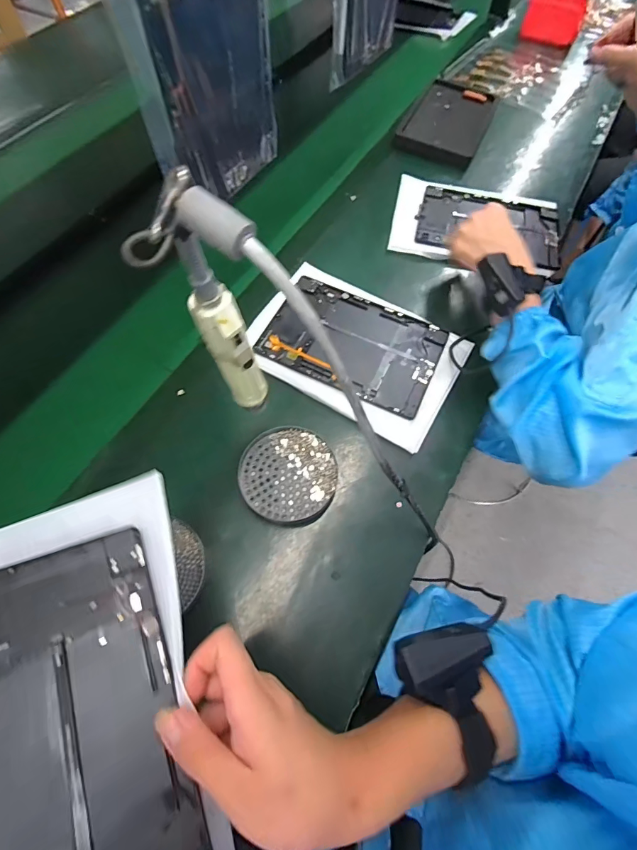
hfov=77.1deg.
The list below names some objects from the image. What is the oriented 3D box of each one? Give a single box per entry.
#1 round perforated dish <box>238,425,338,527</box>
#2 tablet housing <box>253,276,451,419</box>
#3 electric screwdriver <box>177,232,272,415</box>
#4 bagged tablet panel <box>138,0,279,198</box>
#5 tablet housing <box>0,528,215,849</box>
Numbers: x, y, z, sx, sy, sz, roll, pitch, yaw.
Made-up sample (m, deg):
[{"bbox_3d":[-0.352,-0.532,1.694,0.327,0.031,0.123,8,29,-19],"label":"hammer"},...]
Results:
[{"bbox_3d":[-0.036,0.059,0.479,0.110,0.028,0.116,0,64,1],"label":"round perforated dish"},{"bbox_3d":[0.049,-0.115,0.563,0.233,0.013,0.152,23,67,9],"label":"tablet housing"},{"bbox_3d":[-0.071,-0.065,0.328,0.038,0.187,0.028,-16,64,-7],"label":"electric screwdriver"},{"bbox_3d":[-0.091,-0.344,0.380,0.012,0.226,0.159,27,67,13],"label":"bagged tablet panel"},{"bbox_3d":[-0.170,0.202,0.249,0.157,0.010,0.235,-17,69,-17],"label":"tablet housing"}]

